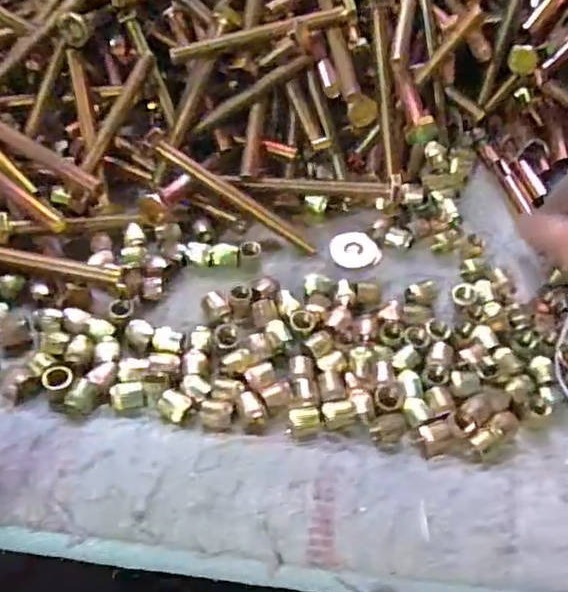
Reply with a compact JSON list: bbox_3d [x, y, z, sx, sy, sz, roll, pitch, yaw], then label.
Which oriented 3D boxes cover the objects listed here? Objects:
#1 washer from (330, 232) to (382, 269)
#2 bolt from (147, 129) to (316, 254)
[{"bbox_3d":[0.039,-0.026,0.327,0.025,0.004,0.023,3,54,-4],"label":"washer"},{"bbox_3d":[-0.027,-0.054,0.320,0.105,0.006,0.008,35,64,-8],"label":"bolt"}]

